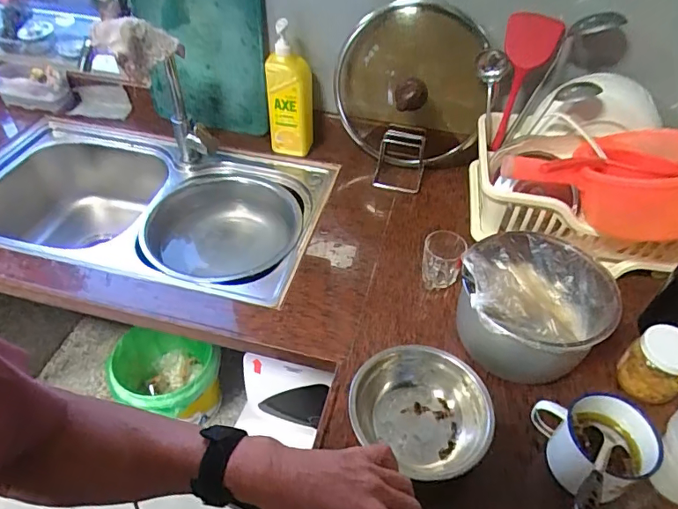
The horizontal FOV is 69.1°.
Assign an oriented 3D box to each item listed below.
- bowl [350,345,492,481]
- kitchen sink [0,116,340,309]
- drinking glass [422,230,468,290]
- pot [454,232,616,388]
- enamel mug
[{"bbox_3d":[0.110,0.211,0.677,0.182,0.059,0.166,1,45,-1],"label":"bowl"},{"bbox_3d":[-0.454,-0.062,1.108,0.826,0.218,0.409,11,46,9],"label":"kitchen sink"},{"bbox_3d":[0.176,0.020,0.852,0.067,0.096,0.075,14,47,12],"label":"drinking glass"},{"bbox_3d":[0.282,0.084,0.739,0.199,0.159,0.194,1,45,-1],"label":"pot"},{"bbox_3d":[0.326,0.237,0.632,0.109,0.102,0.128,-19,49,-19],"label":"enamel mug"}]

